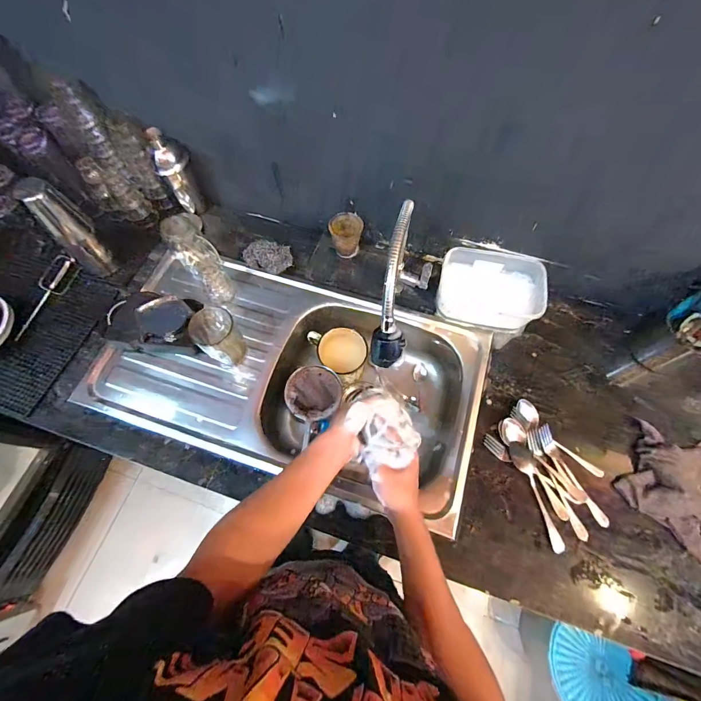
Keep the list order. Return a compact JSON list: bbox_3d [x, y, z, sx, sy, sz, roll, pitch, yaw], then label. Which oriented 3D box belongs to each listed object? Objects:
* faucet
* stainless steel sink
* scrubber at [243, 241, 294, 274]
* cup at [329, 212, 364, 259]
[{"bbox_3d":[0.083,-0.078,0.579,0.060,0.302,0.257,19,72,8],"label":"faucet"},{"bbox_3d":[-0.125,0.056,0.746,0.755,0.136,0.397,16,68,7],"label":"stainless steel sink"},{"bbox_3d":[-0.182,-0.205,0.771,0.113,0.040,0.071,16,68,7],"label":"scrubber"},{"bbox_3d":[-0.009,-0.253,0.775,0.073,0.087,0.060,-6,67,-2],"label":"cup"}]

